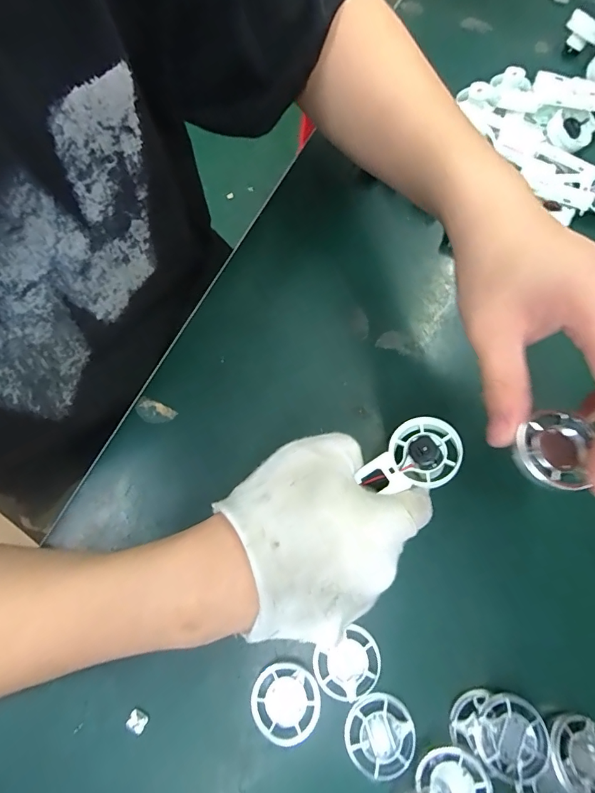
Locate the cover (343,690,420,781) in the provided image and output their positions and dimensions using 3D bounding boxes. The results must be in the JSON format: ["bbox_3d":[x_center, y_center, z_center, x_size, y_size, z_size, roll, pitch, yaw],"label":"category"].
[{"bbox_3d":[0.047,0.192,0.248,0.039,0.005,0.039,-28,74,-8],"label":"cover"}]

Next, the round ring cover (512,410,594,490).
[{"bbox_3d":[0.121,0.024,0.207,0.034,0.006,0.037,0,72,0],"label":"round ring cover"}]

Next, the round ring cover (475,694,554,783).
[{"bbox_3d":[0.119,0.190,0.240,0.037,0.005,0.038,0,72,0],"label":"round ring cover"}]

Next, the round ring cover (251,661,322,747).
[{"bbox_3d":[-0.007,0.176,0.251,0.038,0.006,0.039,0,72,0],"label":"round ring cover"}]

